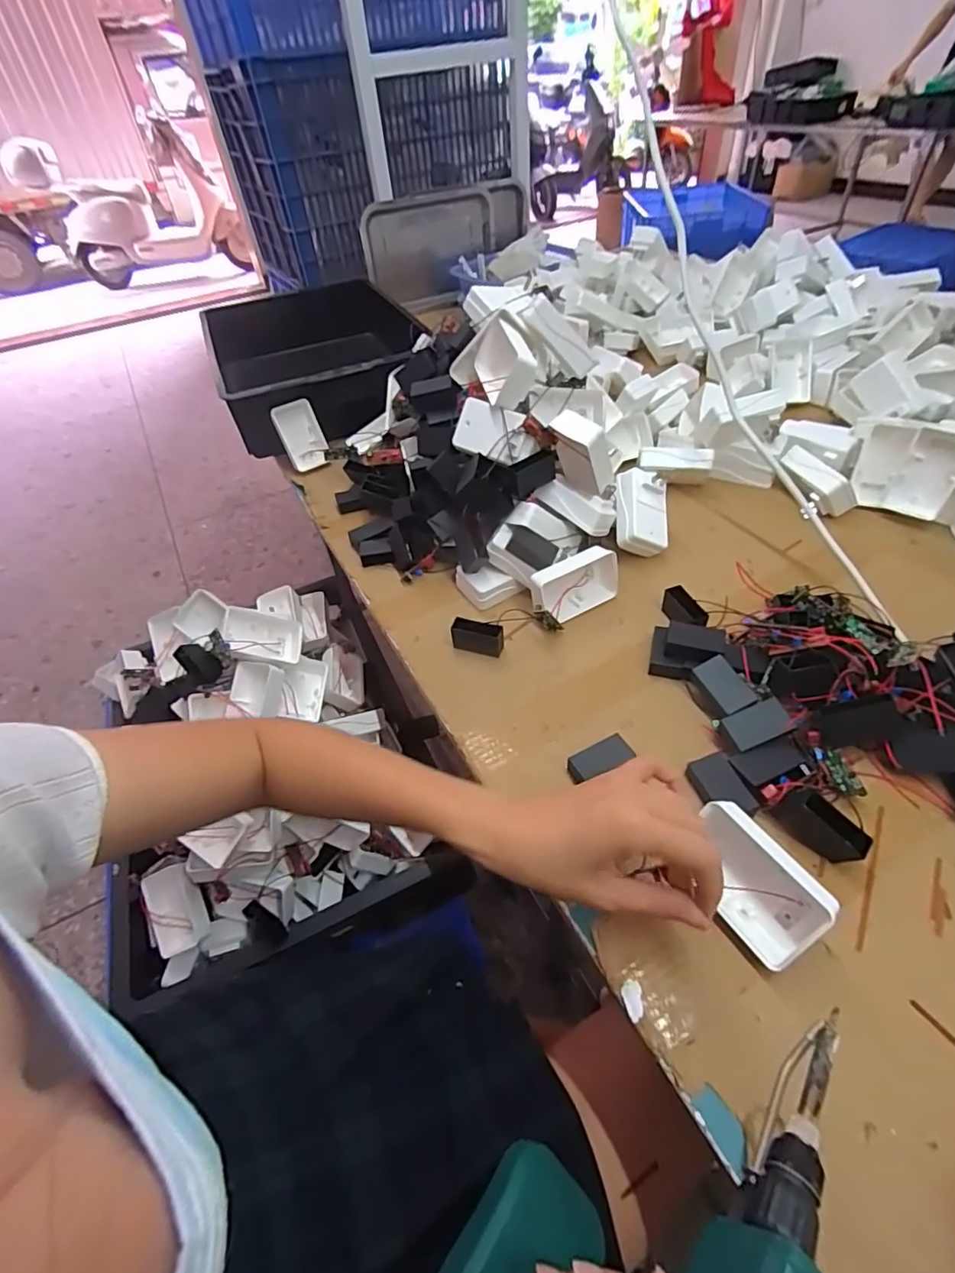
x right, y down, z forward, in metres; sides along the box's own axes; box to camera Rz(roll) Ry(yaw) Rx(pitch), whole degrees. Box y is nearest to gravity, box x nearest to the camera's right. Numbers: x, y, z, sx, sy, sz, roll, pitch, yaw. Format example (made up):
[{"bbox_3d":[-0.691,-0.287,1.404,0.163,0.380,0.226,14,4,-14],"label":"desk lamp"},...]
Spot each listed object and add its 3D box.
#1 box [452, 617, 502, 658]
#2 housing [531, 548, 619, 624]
[{"bbox_3d":[0.000,0.000,0.540,0.049,0.033,0.015,9,49,15],"label":"box"},{"bbox_3d":[0.100,-0.049,0.556,0.108,0.055,0.039,-23,49,-15],"label":"housing"}]

